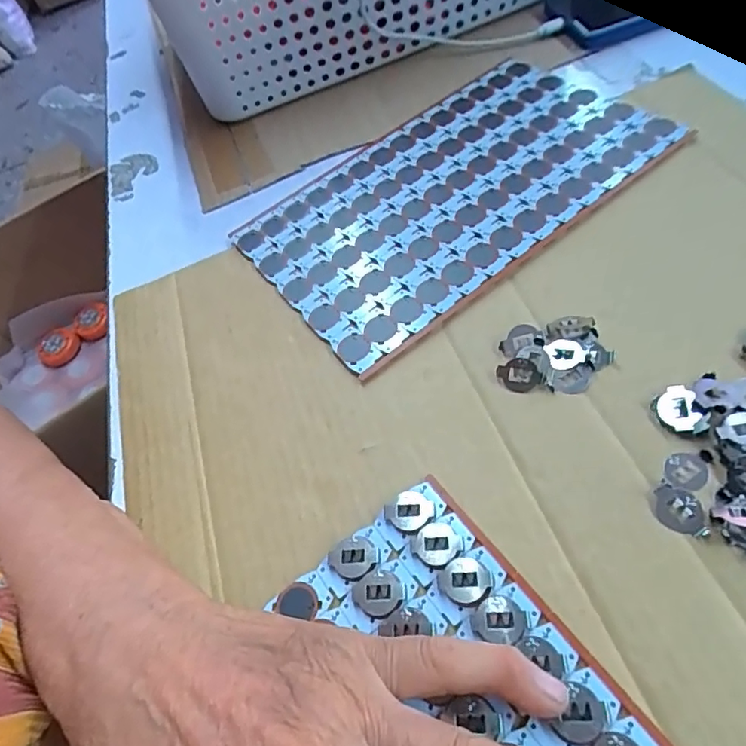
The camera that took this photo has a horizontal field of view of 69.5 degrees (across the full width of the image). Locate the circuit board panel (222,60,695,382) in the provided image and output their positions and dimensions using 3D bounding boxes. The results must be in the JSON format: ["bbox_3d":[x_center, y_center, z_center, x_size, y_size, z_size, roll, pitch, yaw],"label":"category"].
[{"bbox_3d":[0.049,-0.116,0.338,0.253,0.007,0.150,-36,55,-12],"label":"circuit board panel"}]

